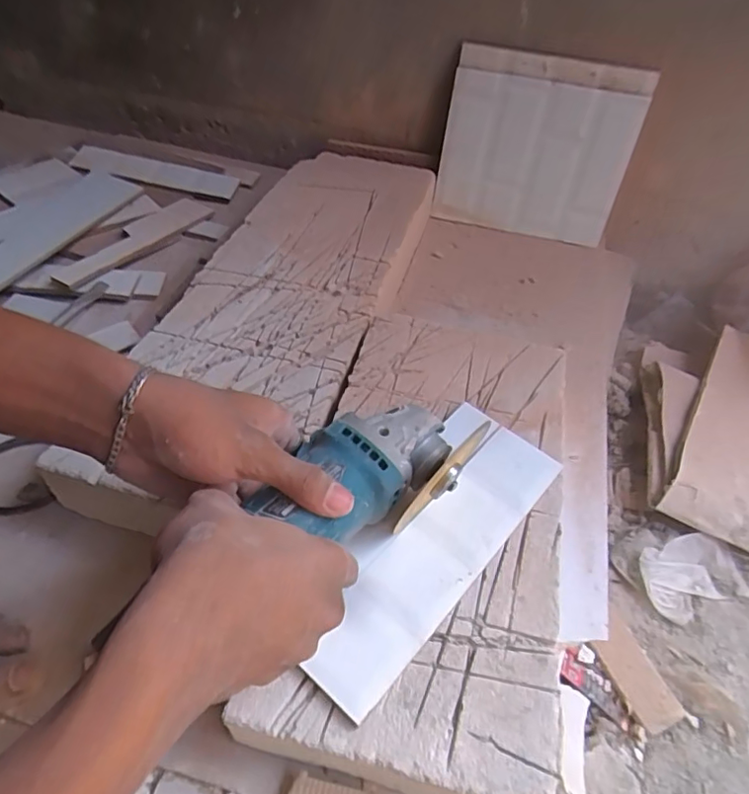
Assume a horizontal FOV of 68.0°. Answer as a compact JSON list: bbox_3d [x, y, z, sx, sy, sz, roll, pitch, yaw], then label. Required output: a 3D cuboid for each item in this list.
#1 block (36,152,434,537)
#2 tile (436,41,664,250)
[{"bbox_3d":[-0.089,-0.105,0.624,0.191,0.076,0.573,16,50,8],"label":"block"},{"bbox_3d":[0.215,-0.328,0.744,0.242,0.217,0.021,11,41,3],"label":"tile"}]

